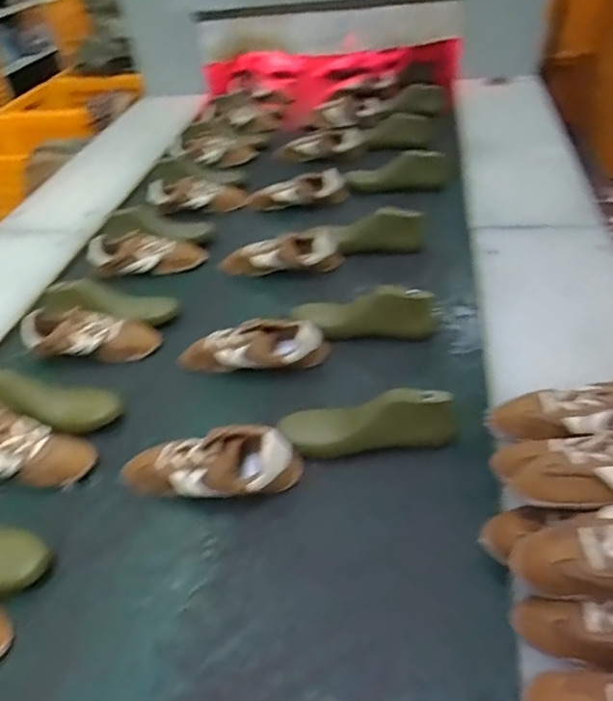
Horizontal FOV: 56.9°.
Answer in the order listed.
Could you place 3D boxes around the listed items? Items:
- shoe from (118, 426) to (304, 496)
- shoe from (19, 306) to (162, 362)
[{"bbox_3d":[-0.130,0.152,0.745,0.238,0.070,0.083,-2,42,5],"label":"shoe"},{"bbox_3d":[-0.372,-0.025,0.987,0.228,0.075,0.077,-3,41,4],"label":"shoe"}]

